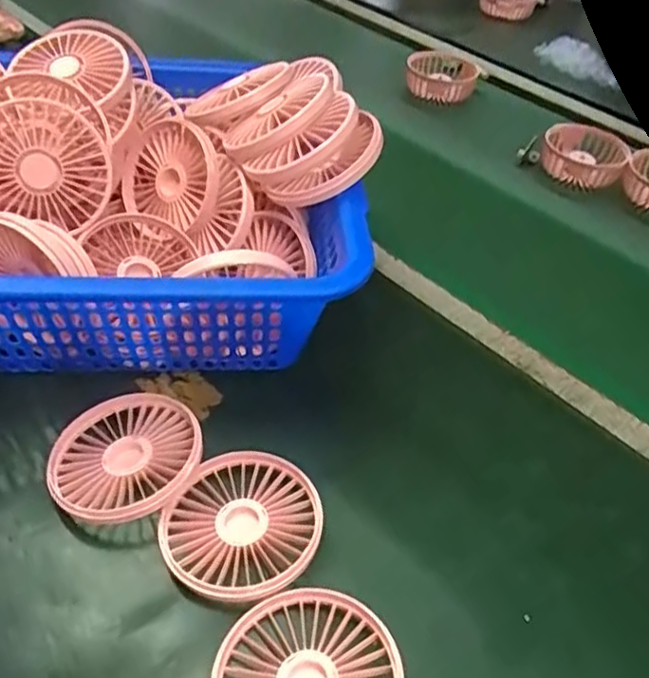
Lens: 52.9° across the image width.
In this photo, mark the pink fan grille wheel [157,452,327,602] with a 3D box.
[{"bbox_3d":[-0.045,0.106,0.369,0.083,0.023,0.089,3,46,-4],"label":"pink fan grille wheel"}]

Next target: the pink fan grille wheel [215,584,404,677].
[{"bbox_3d":[-0.009,0.162,0.316,0.084,0.022,0.079,3,46,-4],"label":"pink fan grille wheel"}]

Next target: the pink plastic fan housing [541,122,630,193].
[{"bbox_3d":[0.283,-0.206,0.722,0.081,0.032,0.094,-5,47,-12],"label":"pink plastic fan housing"}]

